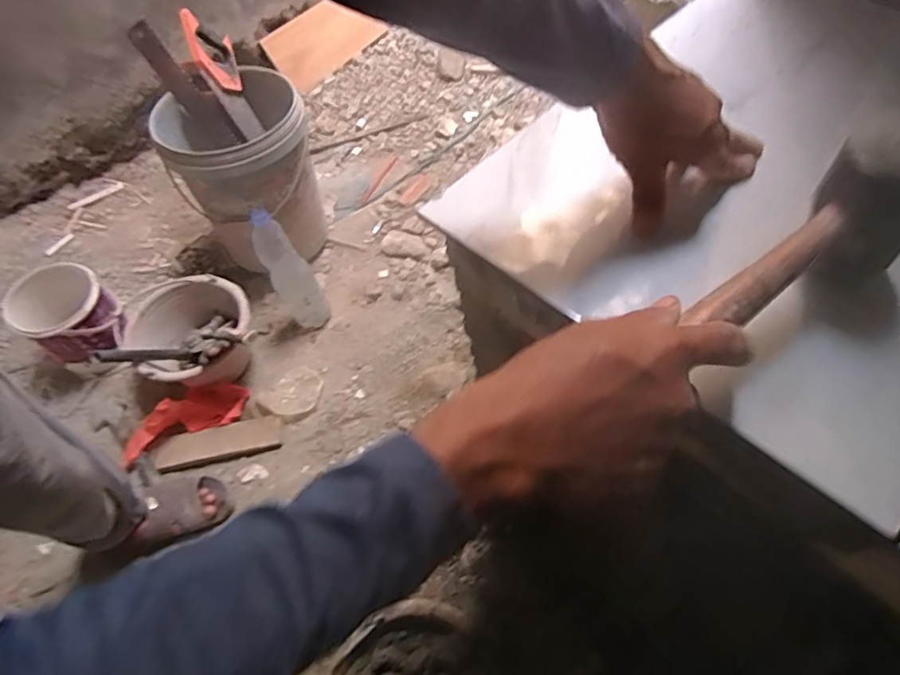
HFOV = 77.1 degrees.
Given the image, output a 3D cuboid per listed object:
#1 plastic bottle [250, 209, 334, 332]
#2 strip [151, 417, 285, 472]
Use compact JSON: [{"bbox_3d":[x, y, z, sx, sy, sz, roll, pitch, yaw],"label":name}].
[{"bbox_3d":[-0.344,-0.137,1.224,0.092,0.305,0.088,-26,59,-11],"label":"plastic bottle"},{"bbox_3d":[-0.480,0.217,1.170,0.245,0.021,0.073,-13,58,-4],"label":"strip"}]

